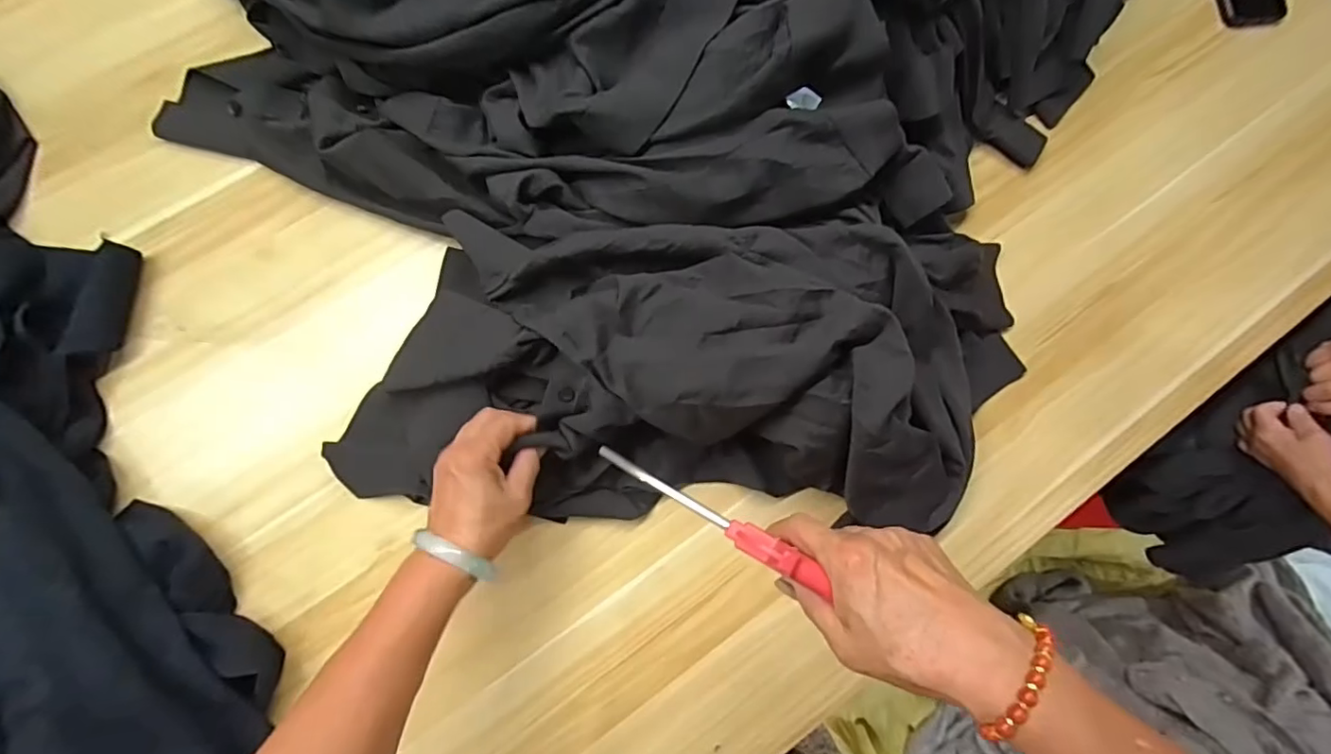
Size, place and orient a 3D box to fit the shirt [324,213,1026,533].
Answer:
[{"bbox_3d":[0.034,-0.003,0.480,0.594,0.125,0.241,-1,84,-3],"label":"shirt"}]

